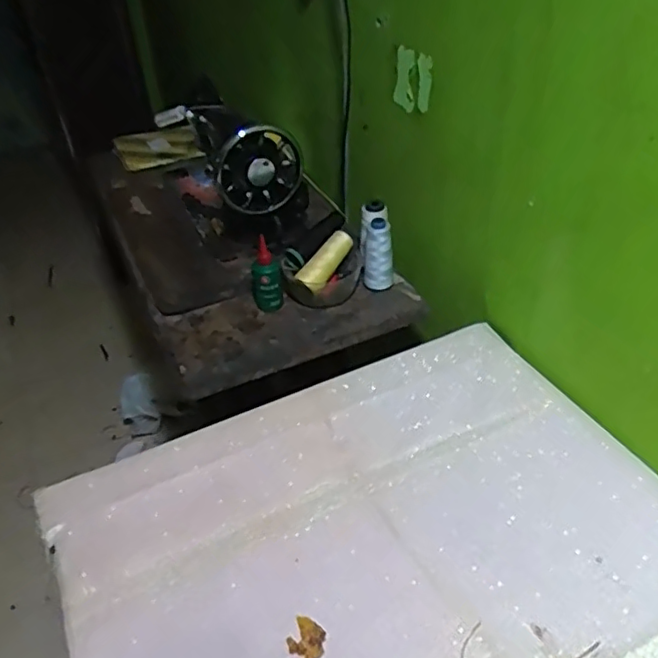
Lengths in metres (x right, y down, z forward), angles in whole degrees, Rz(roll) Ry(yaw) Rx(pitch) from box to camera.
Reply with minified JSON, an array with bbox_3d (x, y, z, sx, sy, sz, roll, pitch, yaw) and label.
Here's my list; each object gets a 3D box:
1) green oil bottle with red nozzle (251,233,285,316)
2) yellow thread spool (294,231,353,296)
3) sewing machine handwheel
[{"bbox_3d":[-0.094,-0.080,0.904,0.043,0.122,0.028,-10,39,-5],"label":"green oil bottle with red nozzle"},{"bbox_3d":[-0.004,-0.103,0.929,0.037,0.035,0.110,26,68,32],"label":"yellow thread spool"},{"bbox_3d":[-0.105,-0.238,0.933,0.133,0.135,0.035,-11,40,-10],"label":"sewing machine handwheel"}]

